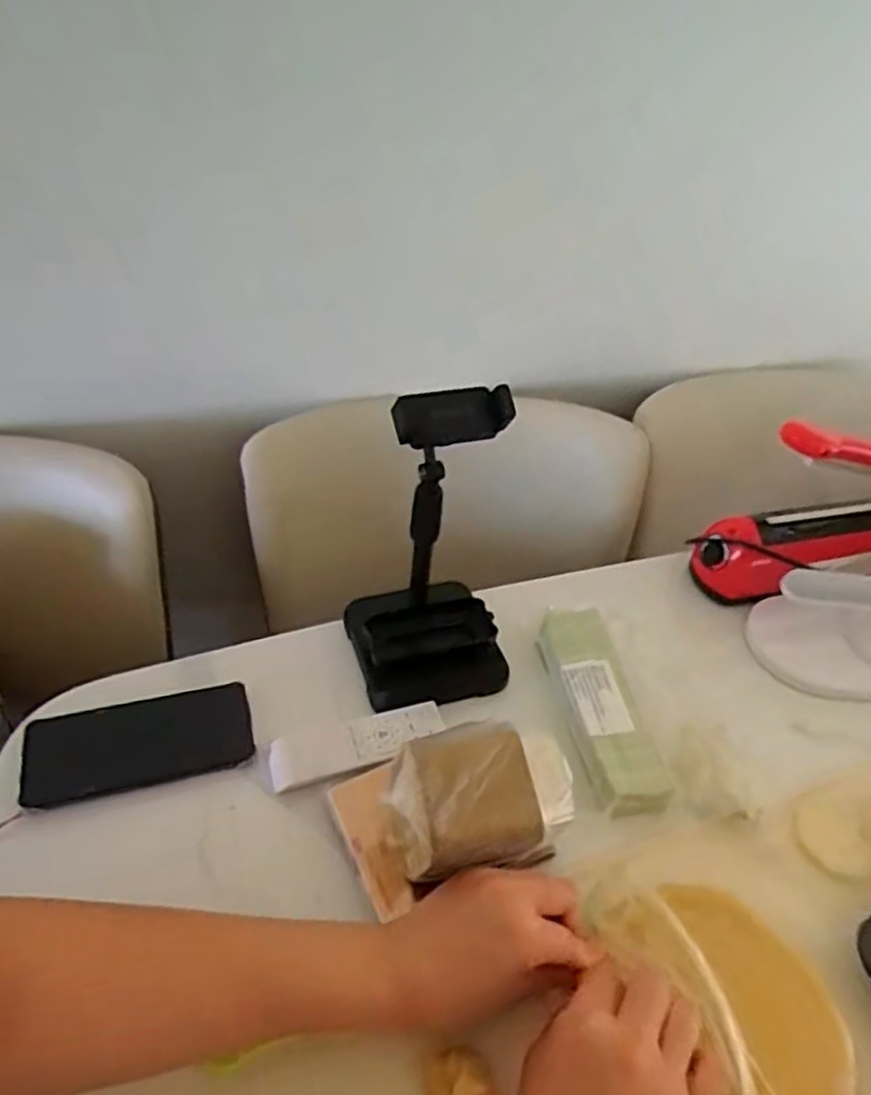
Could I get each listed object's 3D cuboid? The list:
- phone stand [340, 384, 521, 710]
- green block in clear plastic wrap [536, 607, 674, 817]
[{"bbox_3d":[-0.003,0.001,0.556,0.117,0.245,0.117,-10,45,-18],"label":"phone stand"},{"bbox_3d":[0.131,0.127,0.586,0.062,0.033,0.182,-6,44,-13],"label":"green block in clear plastic wrap"}]

